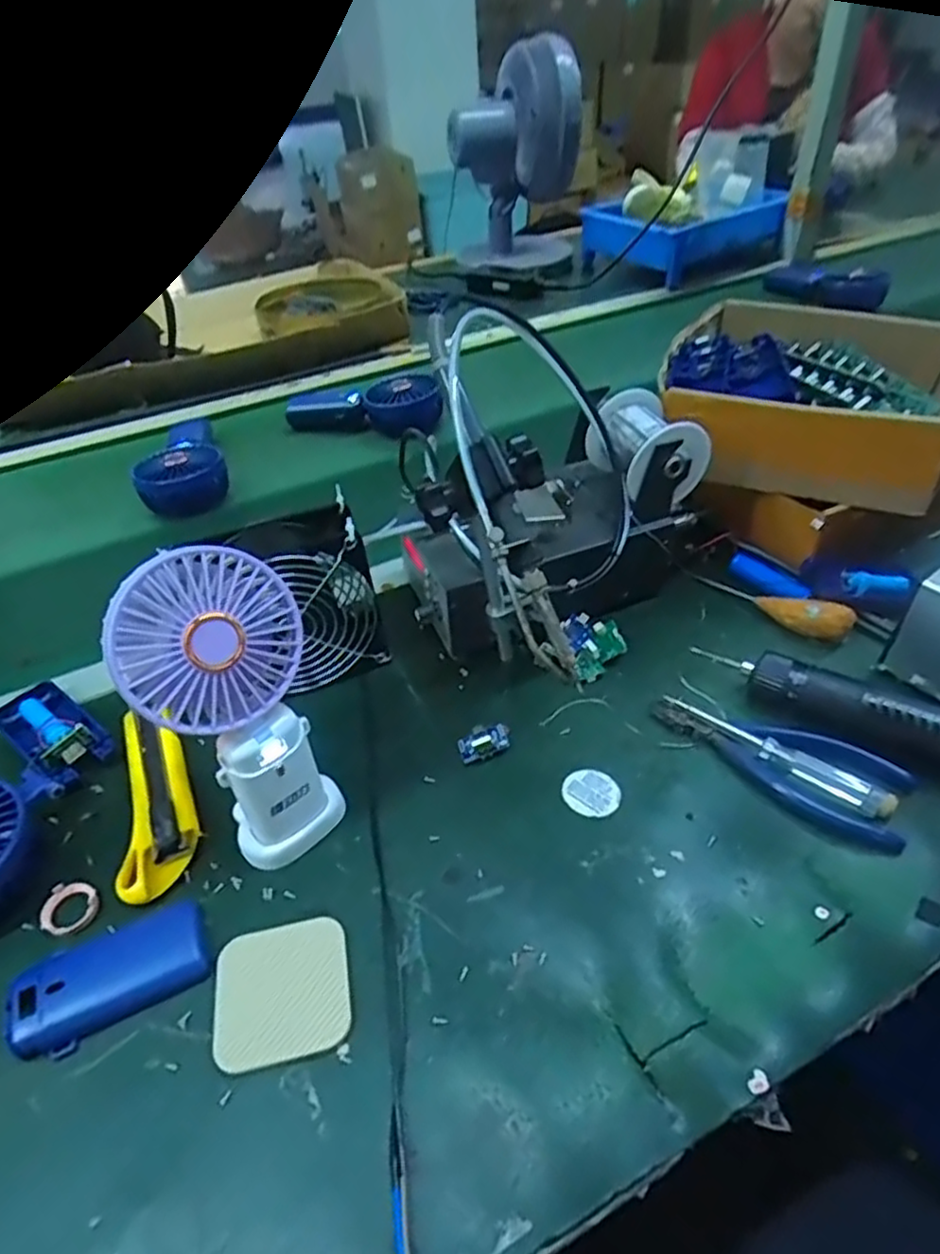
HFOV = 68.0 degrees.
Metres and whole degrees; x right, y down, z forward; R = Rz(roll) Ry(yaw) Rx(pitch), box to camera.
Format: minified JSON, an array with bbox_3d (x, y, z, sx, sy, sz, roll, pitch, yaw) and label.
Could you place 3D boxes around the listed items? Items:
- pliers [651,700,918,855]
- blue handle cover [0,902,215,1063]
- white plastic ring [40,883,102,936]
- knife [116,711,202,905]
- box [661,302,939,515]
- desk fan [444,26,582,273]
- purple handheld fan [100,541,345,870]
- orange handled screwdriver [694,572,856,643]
[{"bbox_3d":[0.185,0.081,0.427,0.149,0.016,0.059,21,50,27],"label":"pliers"},{"bbox_3d":[-0.182,0.175,0.353,0.093,0.012,0.048,-25,46,-18],"label":"blue handle cover"},{"bbox_3d":[-0.221,0.155,0.384,0.030,0.005,0.027,10,46,18],"label":"white plastic ring"},{"bbox_3d":[-0.191,0.103,0.428,0.042,0.016,0.131,-17,44,-11],"label":"knife"},{"bbox_3d":[0.283,-0.192,0.567,0.233,0.070,0.225,15,47,22],"label":"box"},{"bbox_3d":[0.070,-0.680,1.035,0.189,0.273,0.162,-10,43,-3],"label":"desk fan"},{"bbox_3d":[-0.119,0.047,0.367,0.084,0.175,0.074,-19,45,-16],"label":"purple handheld fan"},{"bbox_3d":[0.226,-0.019,0.525,0.028,0.026,0.116,-33,40,-29],"label":"orange handled screwdriver"}]

